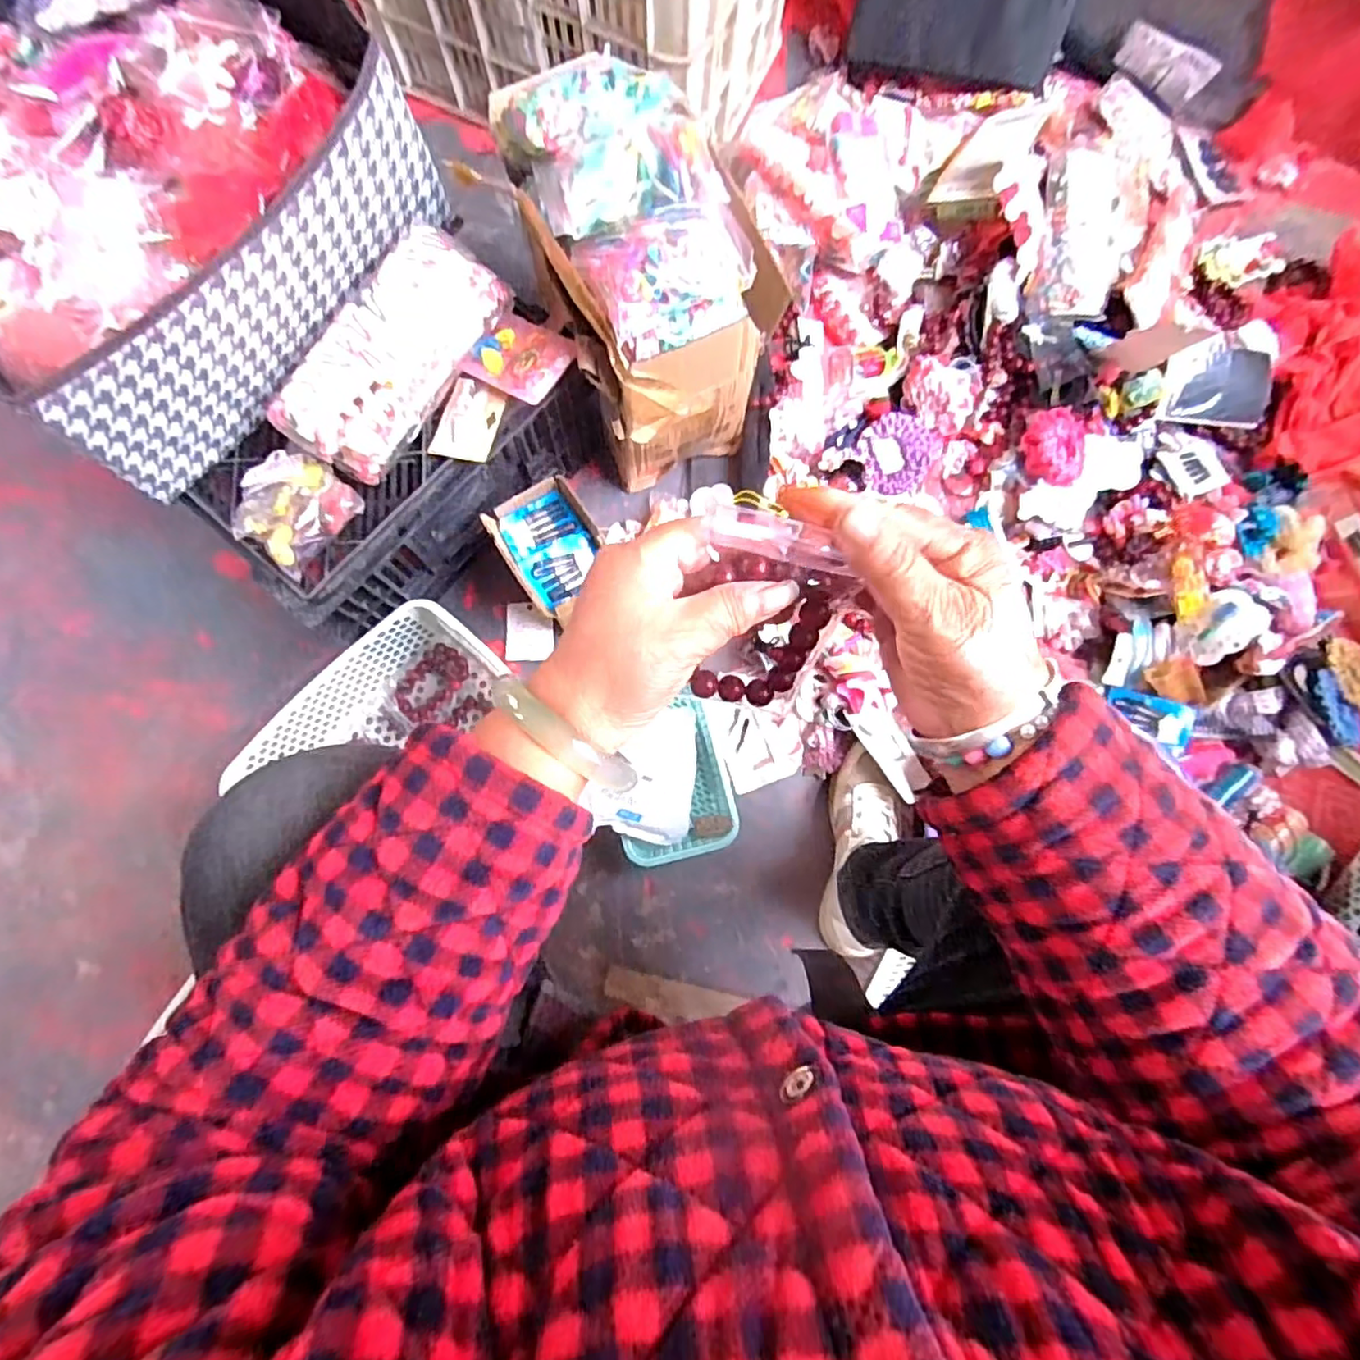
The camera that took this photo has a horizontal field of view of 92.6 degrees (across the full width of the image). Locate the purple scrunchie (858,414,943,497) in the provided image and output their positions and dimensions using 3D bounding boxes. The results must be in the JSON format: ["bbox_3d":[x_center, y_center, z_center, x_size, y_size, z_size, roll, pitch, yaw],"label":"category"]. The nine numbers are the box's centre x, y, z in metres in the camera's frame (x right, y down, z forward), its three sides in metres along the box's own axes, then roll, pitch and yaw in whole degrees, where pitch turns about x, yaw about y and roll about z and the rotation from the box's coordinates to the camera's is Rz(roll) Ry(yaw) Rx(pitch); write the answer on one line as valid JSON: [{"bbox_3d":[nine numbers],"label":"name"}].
[{"bbox_3d":[0.275,-0.287,0.829,0.095,0.028,0.098,0,82,-1],"label":"purple scrunchie"}]

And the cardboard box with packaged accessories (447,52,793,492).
[{"bbox_3d":[-0.039,-0.387,0.679,0.189,0.314,0.253,-31,84,-6],"label":"cardboard box with packaged accessories"}]

